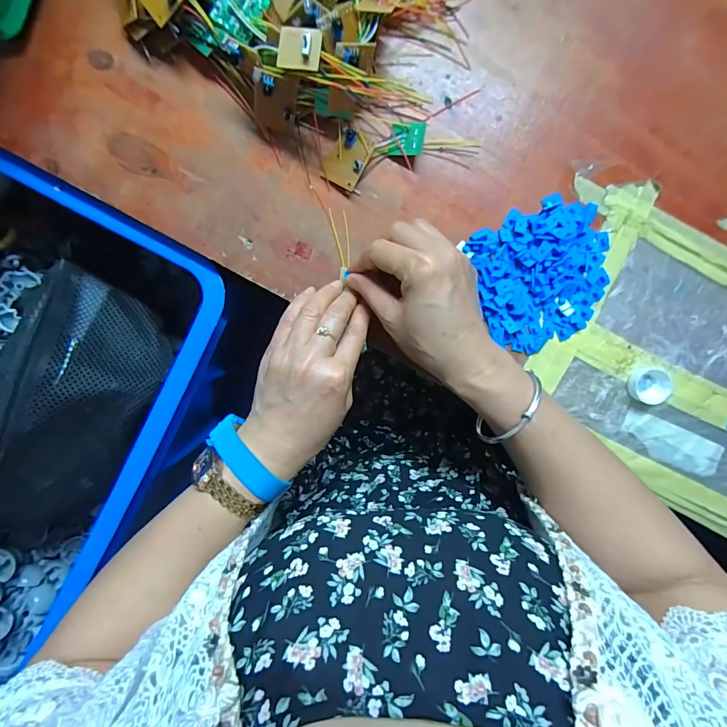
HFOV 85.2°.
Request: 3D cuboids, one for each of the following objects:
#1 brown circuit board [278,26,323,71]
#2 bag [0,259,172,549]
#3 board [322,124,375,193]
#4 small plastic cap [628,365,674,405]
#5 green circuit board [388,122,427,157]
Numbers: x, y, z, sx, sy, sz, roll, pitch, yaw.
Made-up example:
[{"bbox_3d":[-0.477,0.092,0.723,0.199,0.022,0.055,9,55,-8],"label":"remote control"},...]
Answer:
[{"bbox_3d":[-0.043,-0.215,0.266,0.029,0.006,0.030,6,89,6],"label":"brown circuit board"},{"bbox_3d":[-0.272,0.043,0.359,0.120,0.078,0.232,20,95,-3],"label":"bag"},{"bbox_3d":[-0.013,-0.167,0.321,0.030,0.010,0.043,26,94,-4],"label":"board"},{"bbox_3d":[0.246,0.018,0.339,0.032,0.011,0.031,0,95,-2],"label":"small plastic cap"},{"bbox_3d":[0.036,-0.182,0.320,0.028,0.007,0.027,12,92,17],"label":"green circuit board"}]

